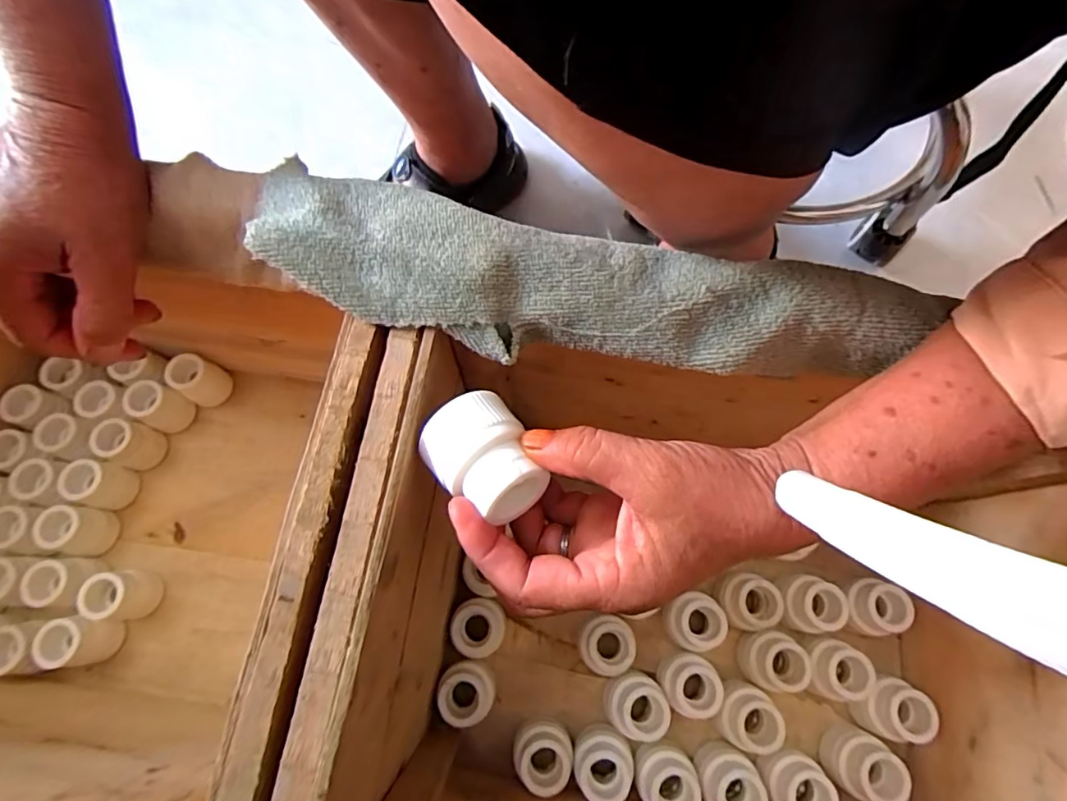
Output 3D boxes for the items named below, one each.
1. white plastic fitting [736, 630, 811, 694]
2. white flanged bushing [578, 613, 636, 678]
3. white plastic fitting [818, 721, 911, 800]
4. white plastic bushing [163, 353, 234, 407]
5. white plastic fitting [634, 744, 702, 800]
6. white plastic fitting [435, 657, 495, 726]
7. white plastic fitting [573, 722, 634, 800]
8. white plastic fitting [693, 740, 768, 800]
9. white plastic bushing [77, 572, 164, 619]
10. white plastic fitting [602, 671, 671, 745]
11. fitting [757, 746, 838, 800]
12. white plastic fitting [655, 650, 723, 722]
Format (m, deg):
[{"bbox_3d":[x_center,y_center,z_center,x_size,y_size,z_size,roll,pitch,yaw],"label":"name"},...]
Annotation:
[{"bbox_3d":[0.180,0.198,0.406,0.038,0.048,0.039,18,72,6],"label":"white plastic fitting"},{"bbox_3d":[0.055,0.188,0.410,0.037,0.048,0.040,0,71,0],"label":"white flanged bushing"},{"bbox_3d":[0.238,0.264,0.385,0.037,0.049,0.041,24,73,8],"label":"white plastic fitting"},{"bbox_3d":[-0.300,-0.018,0.477,0.032,0.050,0.036,27,73,8],"label":"white plastic bushing"},{"bbox_3d":[0.095,0.274,0.385,0.040,0.050,0.038,0,71,0],"label":"white plastic fitting"},{"bbox_3d":[-0.049,0.217,0.399,0.039,0.049,0.039,10,72,3],"label":"white plastic fitting"},{"bbox_3d":[0.049,0.262,0.383,0.040,0.055,0.037,-8,71,-3],"label":"white plastic fitting"},{"bbox_3d":[0.140,0.273,0.379,0.040,0.040,0.040,0,71,0],"label":"white plastic fitting"},{"bbox_3d":[-0.330,0.156,0.424,0.038,0.041,0.035,-4,71,-2],"label":"white plastic bushing"},{"bbox_3d":[0.076,0.225,0.396,0.039,0.049,0.040,0,71,0],"label":"white plastic fitting"},{"bbox_3d":[0.187,0.277,0.385,0.043,0.049,0.040,0,71,0],"label":"fitting"},{"bbox_3d":[0.117,0.213,0.400,0.036,0.043,0.039,0,71,0],"label":"white plastic fitting"}]

